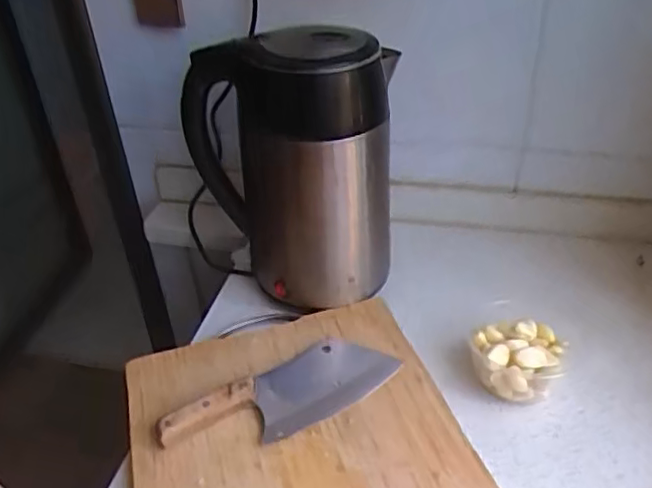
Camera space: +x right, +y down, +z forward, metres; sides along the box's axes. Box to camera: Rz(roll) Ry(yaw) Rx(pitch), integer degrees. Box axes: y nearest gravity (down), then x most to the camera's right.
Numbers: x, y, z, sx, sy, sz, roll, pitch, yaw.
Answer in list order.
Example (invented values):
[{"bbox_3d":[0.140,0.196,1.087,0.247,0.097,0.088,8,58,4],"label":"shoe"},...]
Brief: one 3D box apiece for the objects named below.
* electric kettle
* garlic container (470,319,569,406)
[{"bbox_3d":[-0.024,-0.091,0.681,0.196,0.267,0.151,6,37,12],"label":"electric kettle"},{"bbox_3d":[0.187,0.117,0.605,0.085,0.055,0.078,12,38,20],"label":"garlic container"}]

